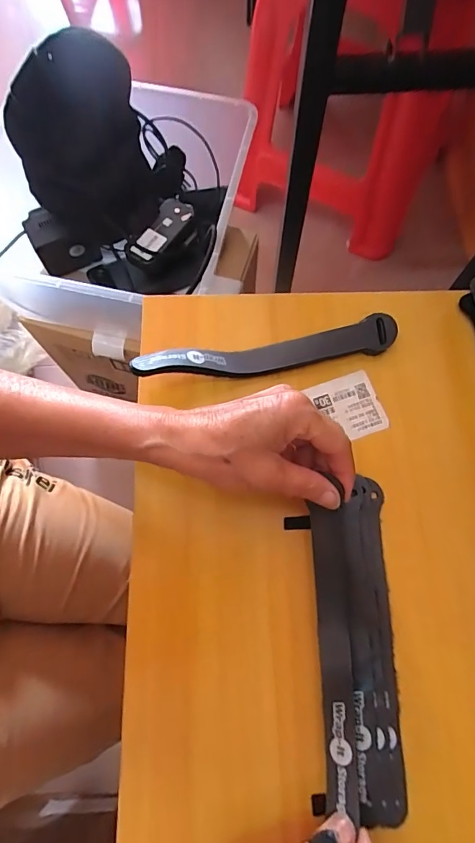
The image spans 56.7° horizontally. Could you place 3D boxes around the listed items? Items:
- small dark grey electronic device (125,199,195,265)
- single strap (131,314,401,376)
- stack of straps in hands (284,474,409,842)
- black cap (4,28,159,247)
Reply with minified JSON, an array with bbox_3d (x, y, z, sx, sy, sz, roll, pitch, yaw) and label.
[{"bbox_3d":[-0.099,-0.247,0.572,0.044,0.022,0.102,28,75,10],"label":"small dark grey electronic device"},{"bbox_3d":[0.025,-0.054,0.317,0.191,0.041,0.023,-11,73,-2],"label":"single strap"},{"bbox_3d":[0.071,0.135,0.277,0.058,0.022,0.192,0,71,1],"label":"stack of straps in hands"},{"bbox_3d":[-0.195,-0.343,0.570,0.152,0.110,0.221,-14,106,-6],"label":"black cap"}]

